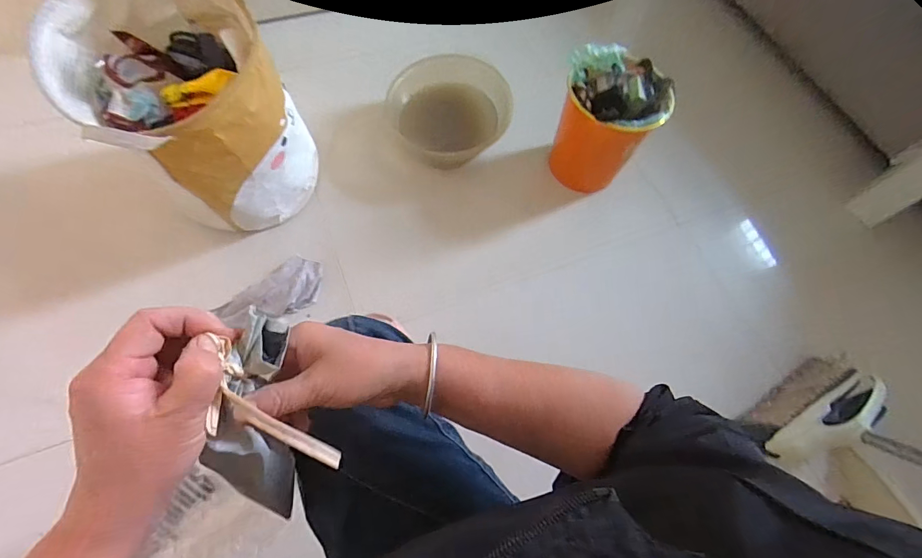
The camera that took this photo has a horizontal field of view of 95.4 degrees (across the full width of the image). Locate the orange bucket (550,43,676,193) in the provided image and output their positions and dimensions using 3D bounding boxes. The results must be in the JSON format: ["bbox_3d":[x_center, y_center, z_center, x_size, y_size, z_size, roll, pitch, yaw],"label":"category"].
[{"bbox_3d":[0.324,-0.353,1.001,0.234,0.279,0.209,31,68,10],"label":"orange bucket"}]

